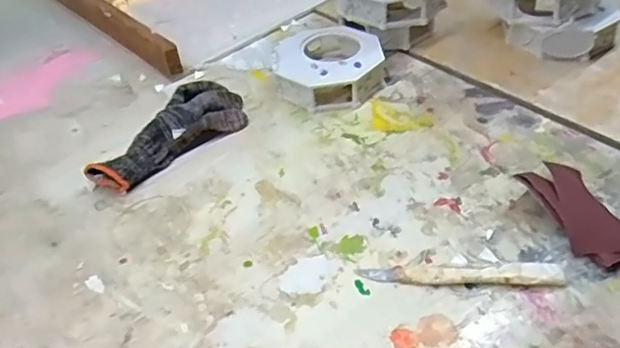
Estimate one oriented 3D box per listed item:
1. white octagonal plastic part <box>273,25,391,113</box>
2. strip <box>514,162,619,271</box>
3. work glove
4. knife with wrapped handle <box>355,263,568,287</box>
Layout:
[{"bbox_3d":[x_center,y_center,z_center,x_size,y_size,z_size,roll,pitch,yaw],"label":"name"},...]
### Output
[{"bbox_3d":[0.020,-0.127,0.643,0.117,0.037,0.137,-8,42,0],"label":"white octagonal plastic part"},{"bbox_3d":[0.217,0.029,0.455,0.060,0.026,0.094,-22,44,-15],"label":"strip"},{"bbox_3d":[-0.134,-0.038,0.568,0.063,0.031,0.169,25,51,30],"label":"work glove"},{"bbox_3d":[0.112,0.074,0.431,0.146,0.008,0.019,1,43,9],"label":"knife with wrapped handle"}]

